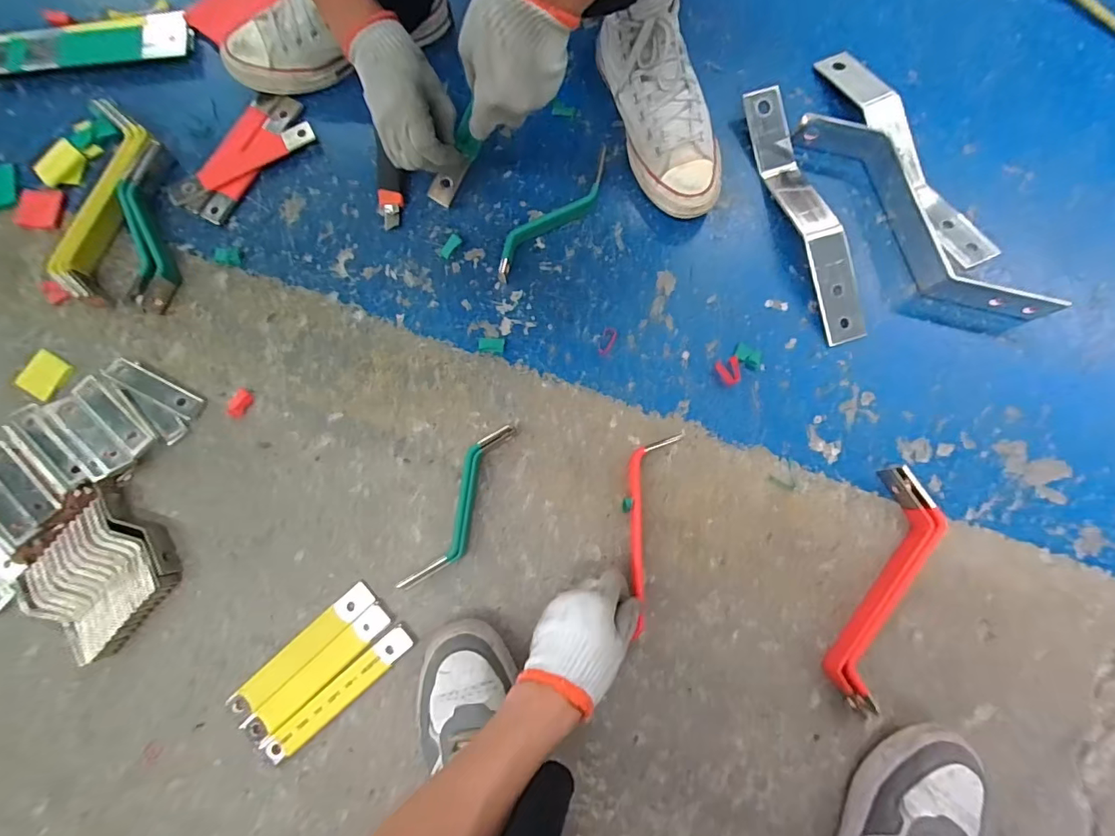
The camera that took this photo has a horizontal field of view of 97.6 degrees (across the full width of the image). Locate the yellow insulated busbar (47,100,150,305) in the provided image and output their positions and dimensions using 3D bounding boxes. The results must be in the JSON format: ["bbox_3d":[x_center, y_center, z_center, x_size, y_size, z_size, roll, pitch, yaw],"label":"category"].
[{"bbox_3d":[-0.570,-0.271,0.617,0.070,0.040,0.261,8,81,1],"label":"yellow insulated busbar"}]

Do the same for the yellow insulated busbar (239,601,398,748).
[{"bbox_3d":[-0.256,0.275,0.527,0.178,0.013,0.031,-43,84,-6],"label":"yellow insulated busbar"}]

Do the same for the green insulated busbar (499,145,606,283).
[{"bbox_3d":[-0.003,-0.251,0.603,0.203,0.030,0.036,-44,84,-6],"label":"green insulated busbar"}]

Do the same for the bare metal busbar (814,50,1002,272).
[{"bbox_3d":[0.430,-0.329,0.610,0.056,0.035,0.326,-22,82,-4],"label":"bare metal busbar"}]

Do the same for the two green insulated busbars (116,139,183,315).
[{"bbox_3d":[-0.495,-0.230,0.592,0.053,0.022,0.214,-9,81,-2],"label":"two green insulated busbars"}]

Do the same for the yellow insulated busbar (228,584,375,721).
[{"bbox_3d":[-0.277,0.253,0.529,0.179,0.012,0.029,-43,84,-6],"label":"yellow insulated busbar"}]

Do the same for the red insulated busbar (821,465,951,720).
[{"bbox_3d":[0.357,0.183,0.530,0.059,0.034,0.253,23,82,3],"label":"red insulated busbar"}]

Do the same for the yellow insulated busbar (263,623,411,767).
[{"bbox_3d":[-0.233,0.296,0.524,0.179,0.015,0.031,-39,83,-6],"label":"yellow insulated busbar"}]

